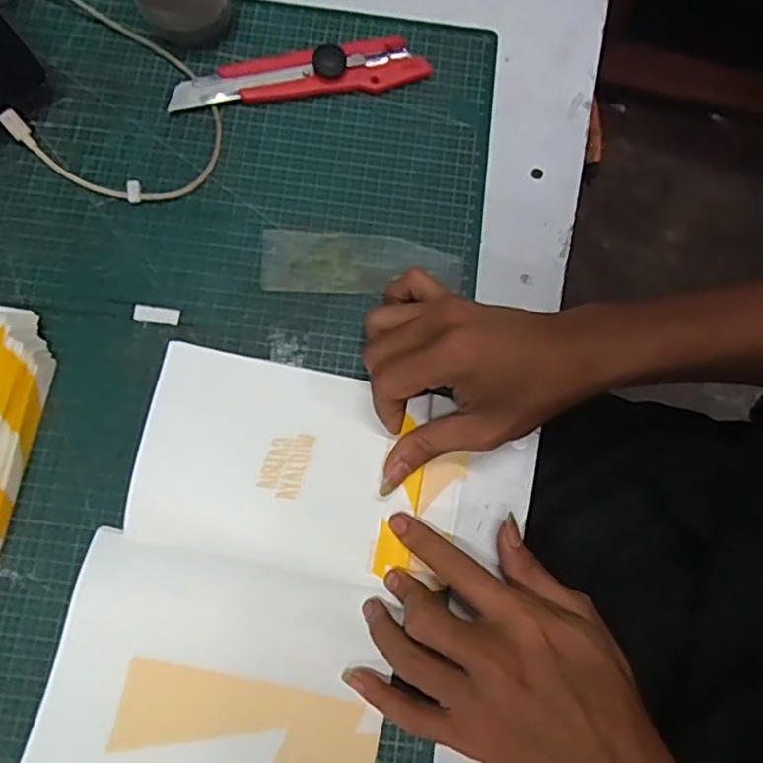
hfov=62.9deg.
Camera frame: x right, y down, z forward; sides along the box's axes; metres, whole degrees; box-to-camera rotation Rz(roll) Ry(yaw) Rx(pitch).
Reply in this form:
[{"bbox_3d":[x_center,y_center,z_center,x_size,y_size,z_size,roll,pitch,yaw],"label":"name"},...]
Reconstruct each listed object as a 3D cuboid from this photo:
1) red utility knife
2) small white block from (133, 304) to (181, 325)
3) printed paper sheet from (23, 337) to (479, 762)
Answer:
[{"bbox_3d":[-0.054,-0.202,0.413,0.165,0.017,0.032,-11,76,-4],"label":"red utility knife"},{"bbox_3d":[-0.137,-0.041,0.379,0.028,0.004,0.011,7,75,1],"label":"small white block"},{"bbox_3d":[-0.078,0.164,0.327,0.186,0.017,0.350,12,77,2],"label":"printed paper sheet"}]

